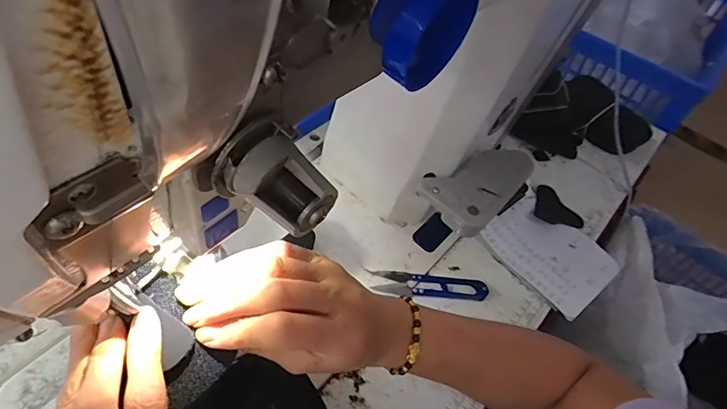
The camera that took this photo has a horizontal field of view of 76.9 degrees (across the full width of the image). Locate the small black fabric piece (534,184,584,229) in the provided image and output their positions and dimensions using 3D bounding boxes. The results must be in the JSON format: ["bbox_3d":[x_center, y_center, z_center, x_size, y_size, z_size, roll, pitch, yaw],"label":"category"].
[{"bbox_3d":[0.222,0.007,0.533,0.047,0.009,0.064,-27,60,-24],"label":"small black fabric piece"}]

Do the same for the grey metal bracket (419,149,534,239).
[{"bbox_3d":[0.112,-0.023,0.442,0.068,0.025,0.111,38,58,21],"label":"grey metal bracket"}]

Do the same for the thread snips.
[{"bbox_3d":[0.066,0.082,0.460,0.116,0.007,0.024,5,52,-2],"label":"thread snips"}]

